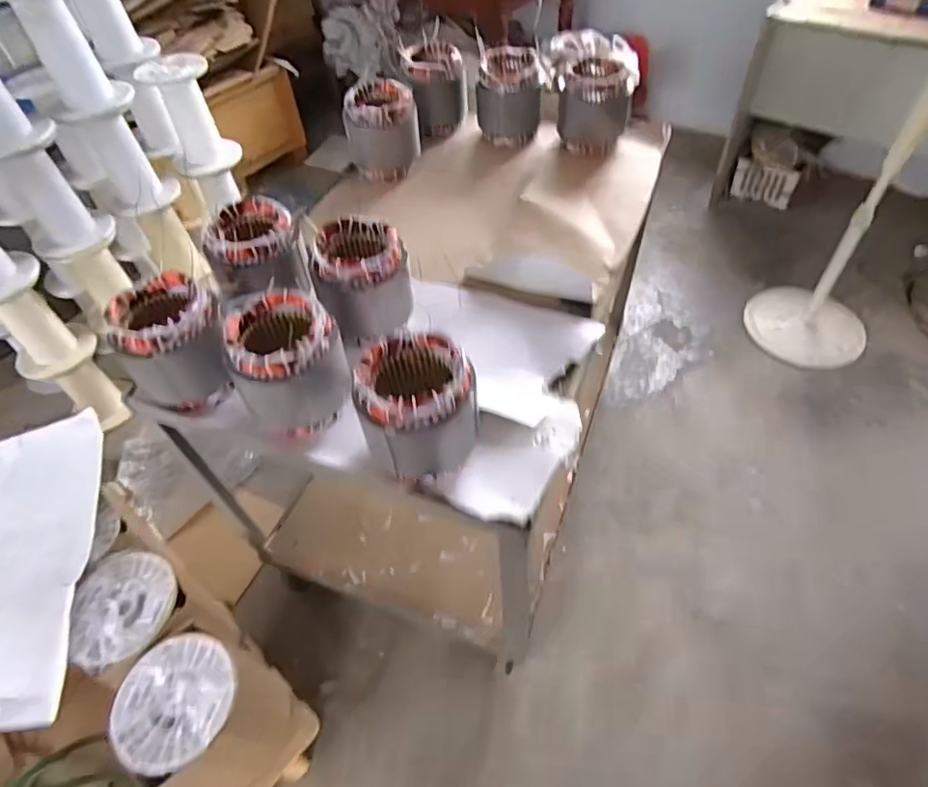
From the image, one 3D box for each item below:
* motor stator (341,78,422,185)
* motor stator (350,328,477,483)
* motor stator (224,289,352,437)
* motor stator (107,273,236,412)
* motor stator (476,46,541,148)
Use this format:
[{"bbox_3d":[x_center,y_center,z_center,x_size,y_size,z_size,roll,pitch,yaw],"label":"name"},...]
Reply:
[{"bbox_3d":[-0.181,-0.598,1.277,0.154,0.163,0.154,-3,50,1],"label":"motor stator"},{"bbox_3d":[-0.064,0.019,0.752,0.140,0.159,0.130,-18,51,-11],"label":"motor stator"},{"bbox_3d":[-0.248,-0.049,0.810,0.141,0.178,0.139,-19,51,-11],"label":"motor stator"},{"bbox_3d":[-0.430,-0.074,0.854,0.132,0.166,0.133,-7,50,-2],"label":"motor stator"},{"bbox_3d":[0.108,-0.715,1.357,0.145,0.175,0.167,2,50,6],"label":"motor stator"}]

